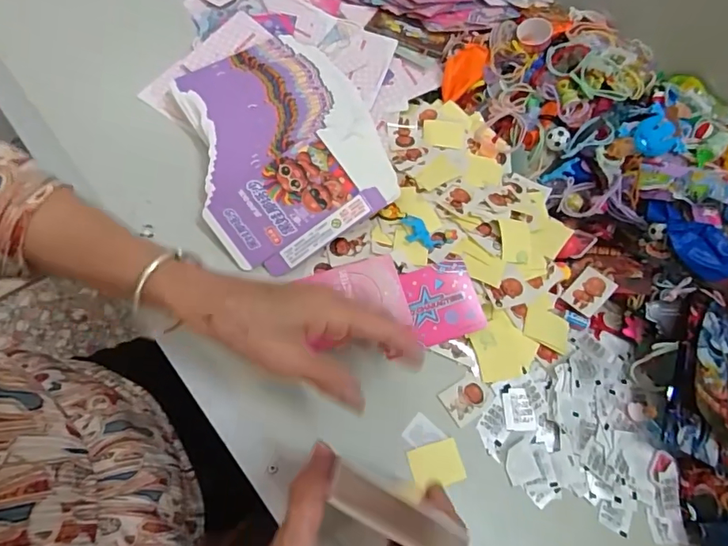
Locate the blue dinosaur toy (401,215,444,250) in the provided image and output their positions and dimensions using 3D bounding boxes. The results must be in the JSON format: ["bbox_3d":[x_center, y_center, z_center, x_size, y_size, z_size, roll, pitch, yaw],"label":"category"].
[{"bbox_3d":[0.047,-0.035,0.425,0.022,0.007,0.039,-40,72,-18],"label":"blue dinosaur toy"}]

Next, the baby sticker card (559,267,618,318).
[{"bbox_3d":[0.201,0.017,0.436,0.033,0.004,0.040,39,84,30],"label":"baby sticker card"}]

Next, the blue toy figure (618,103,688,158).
[{"bbox_3d":[0.279,-0.132,0.467,0.053,0.015,0.050,1,65,-1],"label":"blue toy figure"}]

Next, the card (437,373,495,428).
[{"bbox_3d":[0.083,0.101,0.389,0.039,0.004,0.031,-30,72,-22],"label":"card"}]

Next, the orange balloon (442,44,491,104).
[{"bbox_3d":[0.104,-0.213,0.513,0.035,0.012,0.073,36,83,14],"label":"orange balloon"}]

